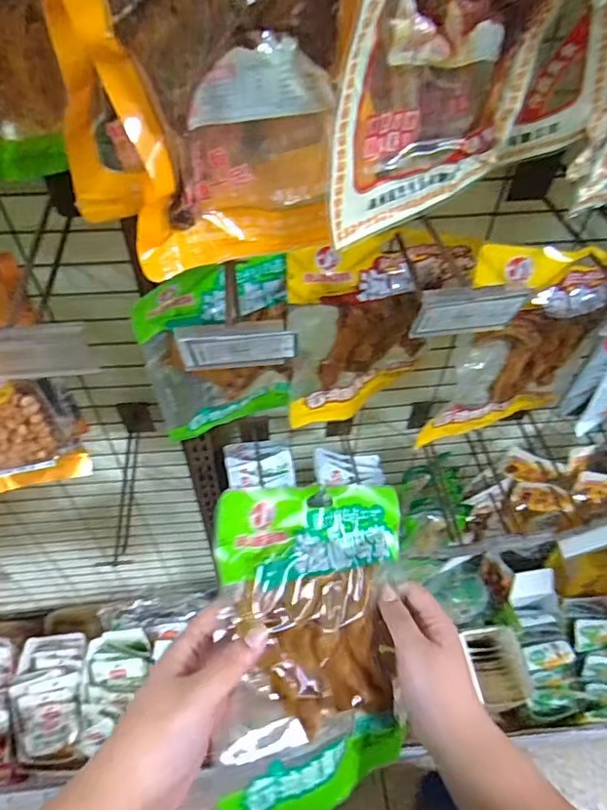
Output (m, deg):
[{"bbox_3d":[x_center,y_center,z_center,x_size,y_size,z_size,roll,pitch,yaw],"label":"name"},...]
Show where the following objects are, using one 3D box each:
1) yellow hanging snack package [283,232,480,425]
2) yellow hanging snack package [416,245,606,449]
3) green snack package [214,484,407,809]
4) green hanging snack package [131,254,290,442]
[{"bbox_3d":[0.065,-0.069,0.518,0.158,0.208,0.028,-12,55,-11],"label":"yellow hanging snack package"},{"bbox_3d":[0.201,-0.054,0.505,0.173,0.209,0.038,-14,55,-12],"label":"yellow hanging snack package"},{"bbox_3d":[0.014,0.169,0.392,0.165,0.019,0.218,4,80,-38],"label":"green snack package"},{"bbox_3d":[-0.074,-0.039,0.503,0.125,0.199,0.024,-14,55,-12],"label":"green hanging snack package"}]

